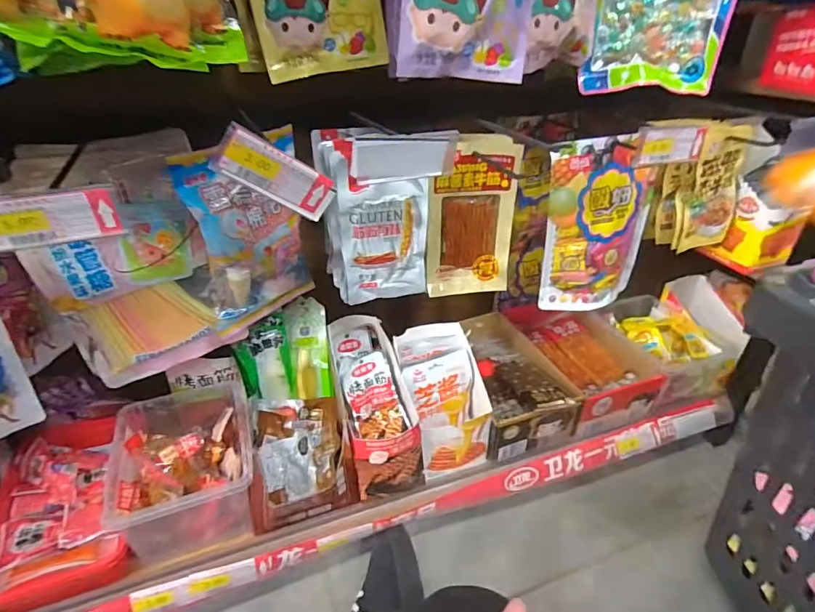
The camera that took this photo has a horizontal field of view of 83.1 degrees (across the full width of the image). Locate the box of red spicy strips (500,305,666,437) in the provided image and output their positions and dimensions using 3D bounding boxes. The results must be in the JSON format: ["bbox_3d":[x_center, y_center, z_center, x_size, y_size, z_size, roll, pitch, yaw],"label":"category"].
[{"bbox_3d":[0.302,0.088,0.835,0.167,0.073,0.261,-12,34,-17],"label":"box of red spicy strips"}]

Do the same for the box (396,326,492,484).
[{"bbox_3d":[0.055,0.138,0.694,0.114,0.163,0.142,-11,34,-17],"label":"box"}]

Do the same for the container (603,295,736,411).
[{"bbox_3d":[0.468,0.075,0.857,0.156,0.102,0.195,-11,33,-16],"label":"container"}]

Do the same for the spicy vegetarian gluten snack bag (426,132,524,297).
[{"bbox_3d":[0.088,-0.117,0.629,0.121,0.215,0.023,-3,32,-5],"label":"spicy vegetarian gluten snack bag"}]

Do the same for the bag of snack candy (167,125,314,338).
[{"bbox_3d":[-0.186,-0.088,0.569,0.153,0.218,0.063,-24,39,-33],"label":"bag of snack candy"}]

